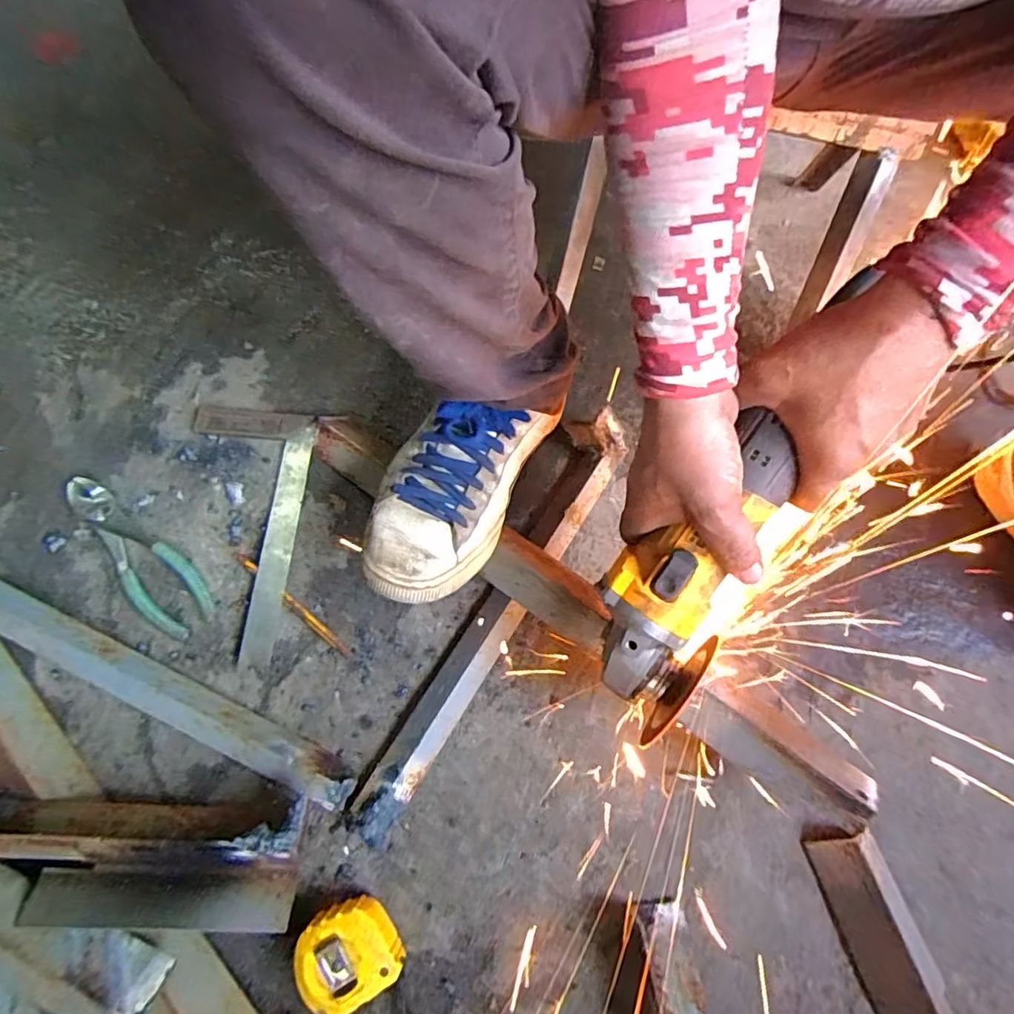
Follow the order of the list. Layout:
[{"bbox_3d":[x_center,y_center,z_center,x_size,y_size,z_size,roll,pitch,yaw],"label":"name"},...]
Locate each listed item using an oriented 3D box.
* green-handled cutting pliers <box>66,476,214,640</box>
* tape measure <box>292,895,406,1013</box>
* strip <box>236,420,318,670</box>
[{"bbox_3d":[-0.343,0.040,0.521,0.199,0.015,0.055,38,69,14],"label":"green-handled cutting pliers"},{"bbox_3d":[-0.112,0.309,0.397,0.066,0.033,0.060,-28,69,-14],"label":"tape measure"},{"bbox_3d":[-0.211,0.026,0.529,0.030,0.006,0.237,3,63,-1],"label":"strip"}]

